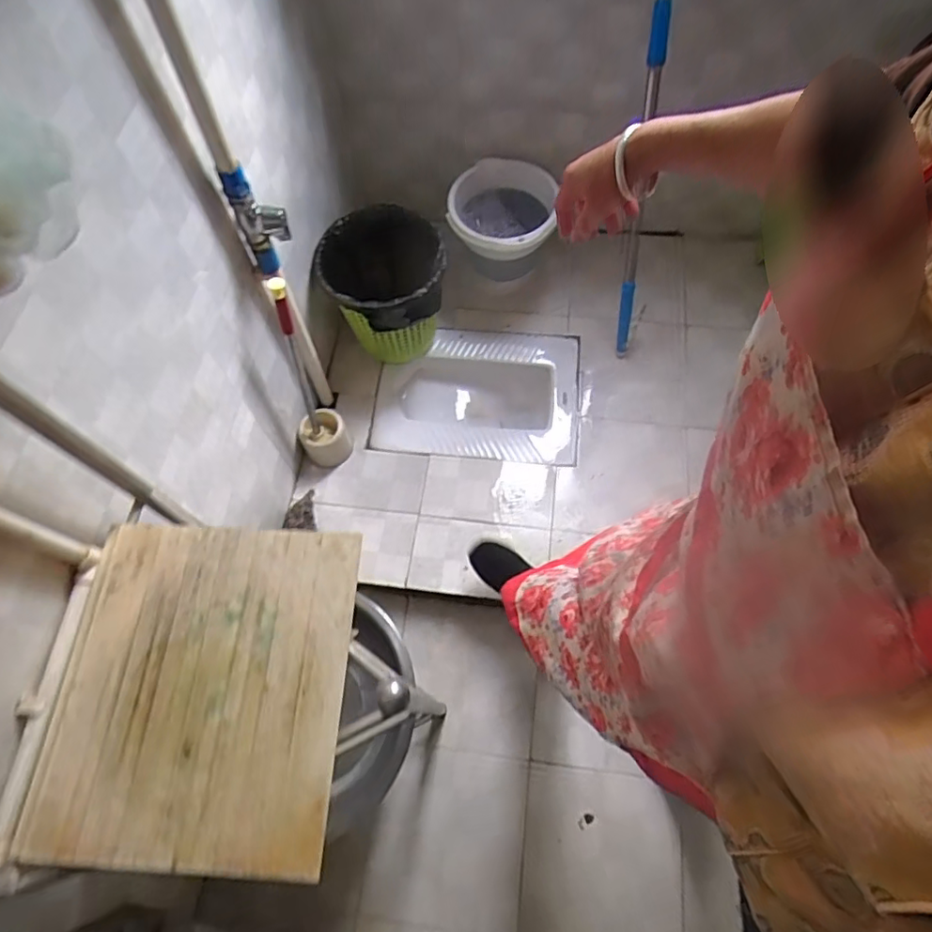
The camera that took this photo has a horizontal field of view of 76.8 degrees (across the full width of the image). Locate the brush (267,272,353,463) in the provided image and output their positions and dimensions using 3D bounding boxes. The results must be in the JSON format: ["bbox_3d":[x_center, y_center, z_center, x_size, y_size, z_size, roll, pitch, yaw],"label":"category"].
[{"bbox_3d":[-0.345,-0.160,1.248,0.118,0.509,0.116,-42,71,-17],"label":"brush"}]

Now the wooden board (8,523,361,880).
[{"bbox_3d":[-0.290,0.233,0.646,0.306,0.023,0.345,2,65,2],"label":"wooden board"}]

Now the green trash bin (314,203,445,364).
[{"bbox_3d":[-0.200,-0.416,1.481,0.300,0.330,0.287,-1,65,0],"label":"green trash bin"}]

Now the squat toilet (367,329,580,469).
[{"bbox_3d":[0.033,-0.184,1.587,0.509,0.132,0.383,4,65,3],"label":"squat toilet"}]

